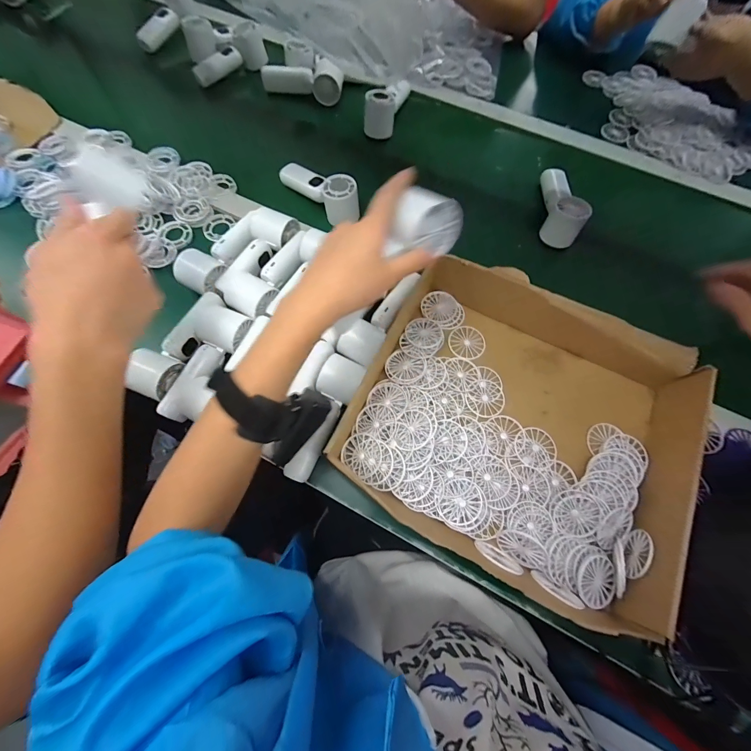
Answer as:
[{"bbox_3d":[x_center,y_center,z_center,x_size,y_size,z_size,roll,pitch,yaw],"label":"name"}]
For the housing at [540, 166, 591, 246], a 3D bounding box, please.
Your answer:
[{"bbox_3d":[0.304,-0.291,0.534,0.047,0.059,0.158,11,71,3],"label":"housing"}]

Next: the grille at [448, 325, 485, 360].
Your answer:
[{"bbox_3d":[0.128,-0.046,0.462,0.050,0.006,0.048,0,70,0],"label":"grille"}]

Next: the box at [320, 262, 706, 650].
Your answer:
[{"bbox_3d":[0.177,0.045,0.400,0.401,0.080,0.352,23,72,8],"label":"box"}]

